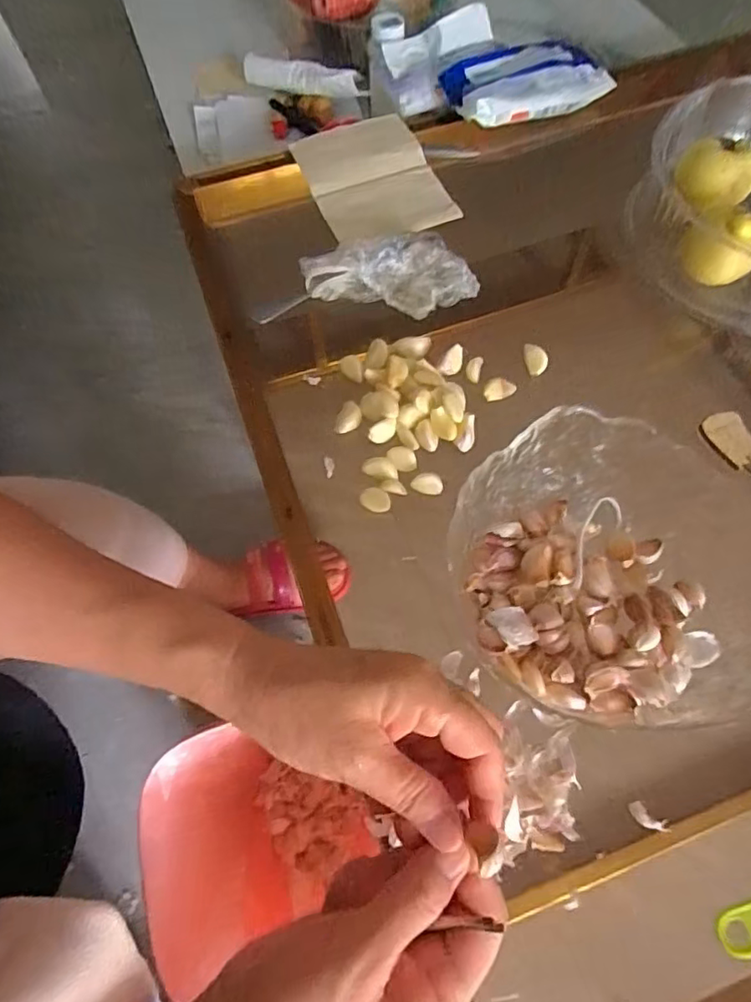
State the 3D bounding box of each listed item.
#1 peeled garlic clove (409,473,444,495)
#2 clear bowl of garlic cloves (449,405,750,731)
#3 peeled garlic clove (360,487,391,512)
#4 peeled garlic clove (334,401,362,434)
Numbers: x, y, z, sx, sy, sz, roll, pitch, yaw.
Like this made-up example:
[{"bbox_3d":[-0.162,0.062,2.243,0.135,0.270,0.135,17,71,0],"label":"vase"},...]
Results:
[{"bbox_3d":[0.039,-0.012,0.418,0.023,0.013,0.012,-8,65,-2],"label":"peeled garlic clove"},{"bbox_3d":[0.154,0.044,0.353,0.202,0.066,0.178,6,66,5],"label":"clear bowl of garlic cloves"},{"bbox_3d":[0.000,-0.001,0.419,0.022,0.009,0.017,-5,65,0],"label":"peeled garlic clove"},{"bbox_3d":[-0.022,-0.067,0.453,0.017,0.011,0.026,25,69,12],"label":"peeled garlic clove"}]

